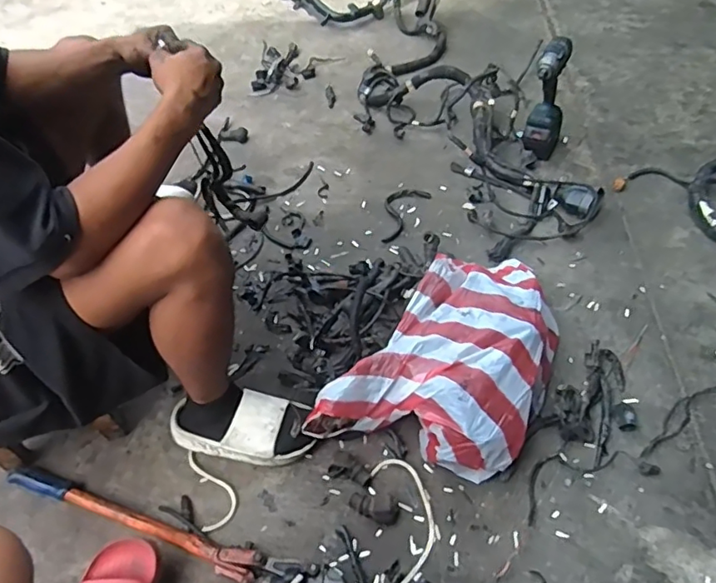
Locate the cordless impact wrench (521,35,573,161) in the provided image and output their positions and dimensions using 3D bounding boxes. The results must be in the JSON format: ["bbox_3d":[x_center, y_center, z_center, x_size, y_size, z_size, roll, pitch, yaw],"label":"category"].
[{"bbox_3d":[0.465,-0.472,1.368,0.085,0.244,0.138,14,56,19],"label":"cordless impact wrench"}]

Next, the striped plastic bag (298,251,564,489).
[{"bbox_3d":[0.183,0.126,0.984,0.300,0.178,0.478,31,58,22],"label":"striped plastic bag"}]

